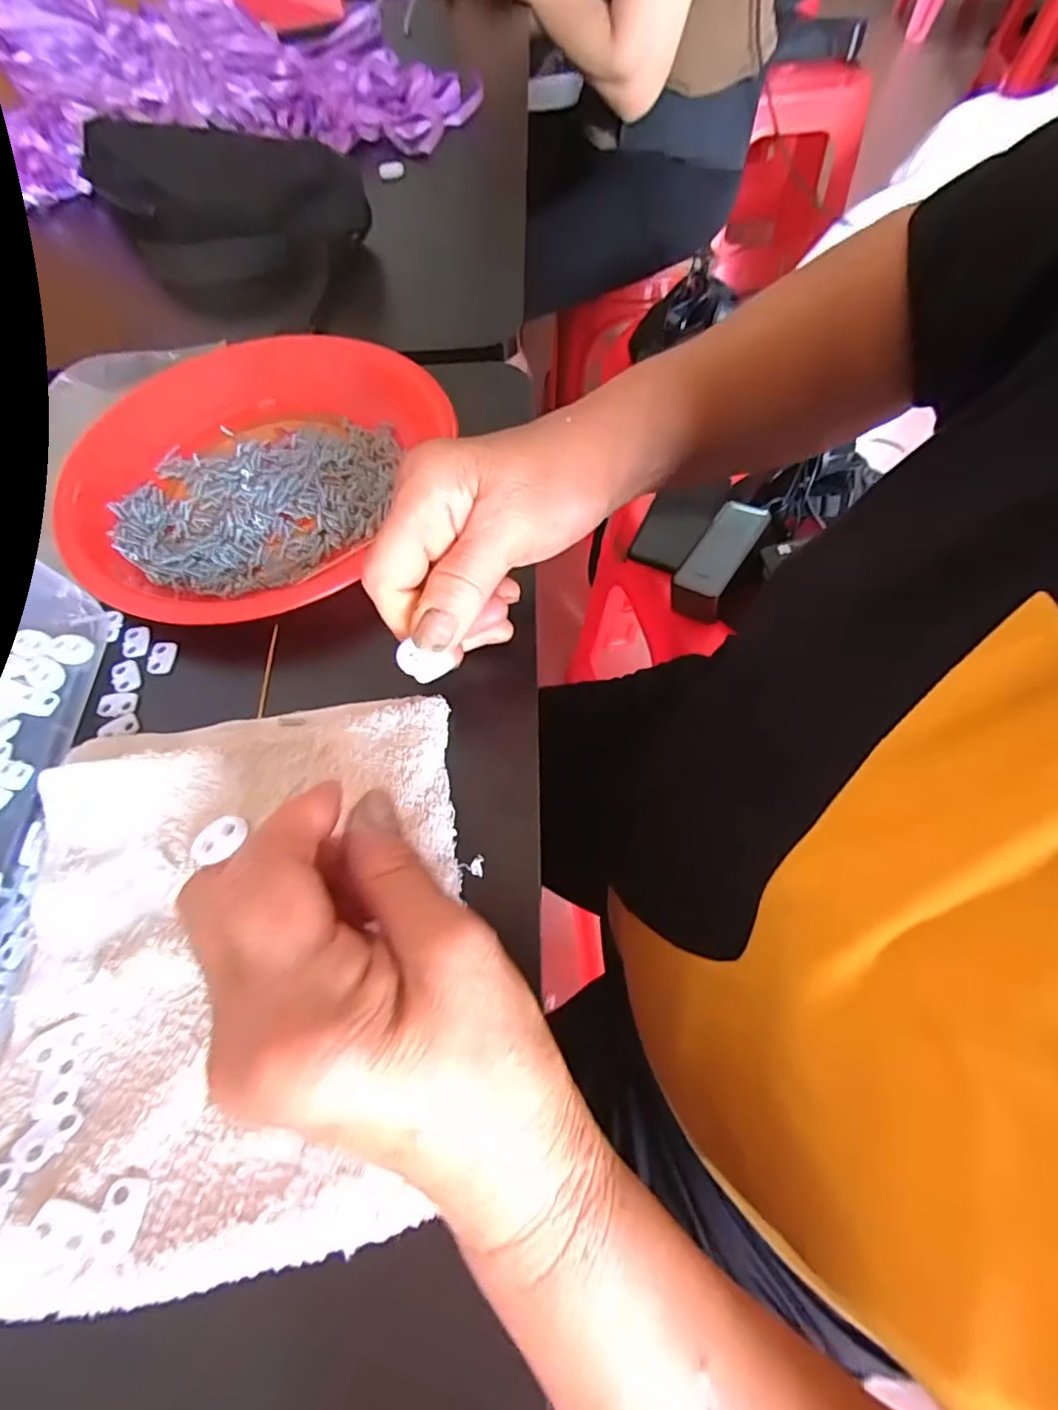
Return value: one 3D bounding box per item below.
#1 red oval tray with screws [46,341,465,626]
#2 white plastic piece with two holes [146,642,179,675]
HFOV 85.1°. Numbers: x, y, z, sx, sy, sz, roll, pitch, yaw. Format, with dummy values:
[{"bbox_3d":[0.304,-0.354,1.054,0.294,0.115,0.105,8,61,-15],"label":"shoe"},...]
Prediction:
[{"bbox_3d":[-0.176,-0.147,0.352,0.205,0.027,0.221,22,66,14],"label":"red oval tray with screws"},{"bbox_3d":[-0.196,-0.025,0.306,0.013,0.005,0.019,4,63,5],"label":"white plastic piece with two holes"}]

